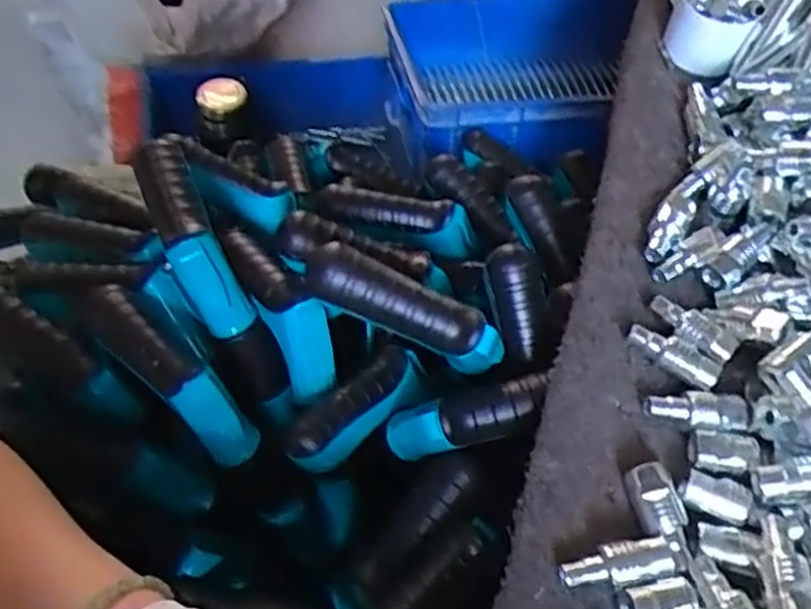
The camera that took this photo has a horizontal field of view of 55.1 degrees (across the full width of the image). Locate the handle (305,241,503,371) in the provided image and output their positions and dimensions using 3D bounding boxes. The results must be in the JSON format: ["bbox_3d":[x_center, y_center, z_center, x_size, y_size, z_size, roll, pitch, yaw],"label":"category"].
[{"bbox_3d":[0.001,0.005,0.458,0.125,0.041,0.027,26,56,-7],"label":"handle"}]

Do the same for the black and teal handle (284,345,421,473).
[{"bbox_3d":[-0.031,0.068,0.517,0.035,0.029,0.113,36,61,20],"label":"black and teal handle"}]

